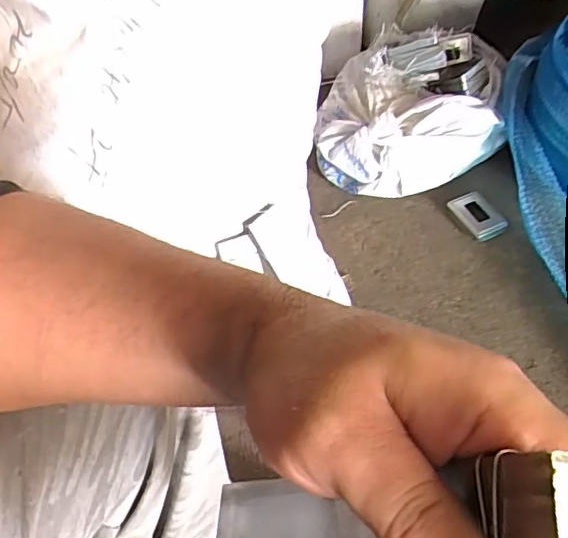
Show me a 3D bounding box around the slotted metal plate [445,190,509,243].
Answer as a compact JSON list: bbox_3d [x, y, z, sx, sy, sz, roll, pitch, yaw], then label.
[{"bbox_3d":[0.354,-0.100,1.057,0.073,0.014,0.097,-28,62,-12],"label":"slotted metal plate"}]

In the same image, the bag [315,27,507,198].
[{"bbox_3d":[0.256,-0.316,1.139,0.332,0.174,0.334,2,51,8],"label":"bag"}]

